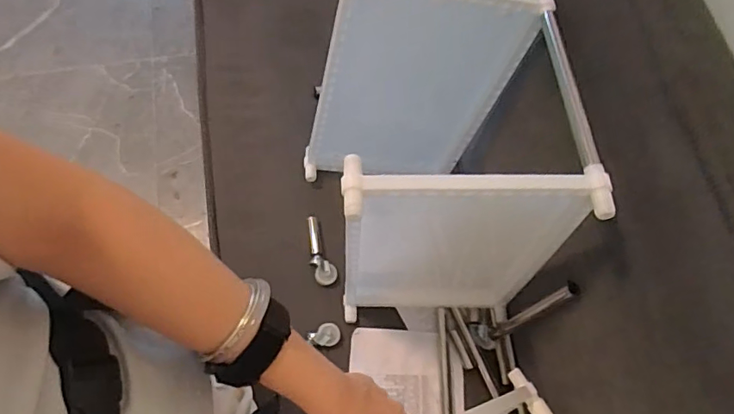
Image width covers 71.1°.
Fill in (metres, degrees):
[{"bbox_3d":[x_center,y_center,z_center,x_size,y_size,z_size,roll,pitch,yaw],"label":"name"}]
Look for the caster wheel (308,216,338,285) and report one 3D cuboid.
[{"bbox_3d":[-0.093,0.087,0.972,0.043,0.039,0.127,-20,66,-9],"label":"caster wheel"}]

